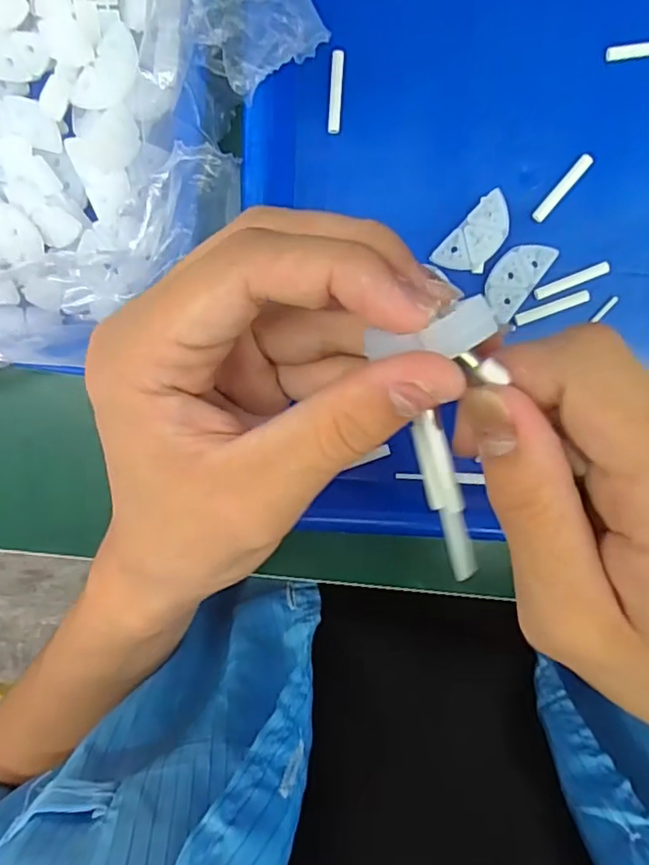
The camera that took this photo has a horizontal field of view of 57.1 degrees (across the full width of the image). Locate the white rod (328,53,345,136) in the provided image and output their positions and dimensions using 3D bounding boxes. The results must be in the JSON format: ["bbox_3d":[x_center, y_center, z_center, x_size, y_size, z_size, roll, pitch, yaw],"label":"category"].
[{"bbox_3d":[0.005,-0.154,0.270,0.006,0.004,0.034,5,98,4],"label":"white rod"}]

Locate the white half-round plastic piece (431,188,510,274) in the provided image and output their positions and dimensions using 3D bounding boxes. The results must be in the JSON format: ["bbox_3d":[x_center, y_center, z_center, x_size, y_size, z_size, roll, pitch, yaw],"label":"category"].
[{"bbox_3d":[0.069,-0.087,0.269,0.020,0.012,0.037,42,99,-1],"label":"white half-round plastic piece"}]

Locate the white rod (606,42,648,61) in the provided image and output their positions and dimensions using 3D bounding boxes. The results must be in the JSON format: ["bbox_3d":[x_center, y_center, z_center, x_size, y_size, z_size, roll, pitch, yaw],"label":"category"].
[{"bbox_3d":[0.139,-0.165,0.256,0.033,0.004,0.006,-3,97,5],"label":"white rod"}]

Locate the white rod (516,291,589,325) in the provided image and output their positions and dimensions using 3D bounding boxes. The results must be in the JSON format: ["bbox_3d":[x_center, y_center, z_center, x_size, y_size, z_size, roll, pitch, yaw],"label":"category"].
[{"bbox_3d":[0.105,-0.057,0.274,0.034,0.004,0.006,-19,95,7],"label":"white rod"}]

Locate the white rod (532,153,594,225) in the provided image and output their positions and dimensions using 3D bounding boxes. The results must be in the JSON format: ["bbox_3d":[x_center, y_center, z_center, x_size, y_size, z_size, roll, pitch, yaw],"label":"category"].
[{"bbox_3d":[0.107,-0.109,0.267,0.006,0.004,0.034,39,99,-1],"label":"white rod"}]

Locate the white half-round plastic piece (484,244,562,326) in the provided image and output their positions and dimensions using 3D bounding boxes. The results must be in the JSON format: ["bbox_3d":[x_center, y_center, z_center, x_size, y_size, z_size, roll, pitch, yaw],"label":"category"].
[{"bbox_3d":[0.086,-0.071,0.272,0.021,0.005,0.038,37,99,0],"label":"white half-round plastic piece"}]

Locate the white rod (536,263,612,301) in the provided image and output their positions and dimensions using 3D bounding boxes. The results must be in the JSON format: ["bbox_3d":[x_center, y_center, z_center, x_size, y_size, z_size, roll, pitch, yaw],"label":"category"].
[{"bbox_3d":[0.113,-0.069,0.271,0.034,0.004,0.006,-22,95,7],"label":"white rod"}]

